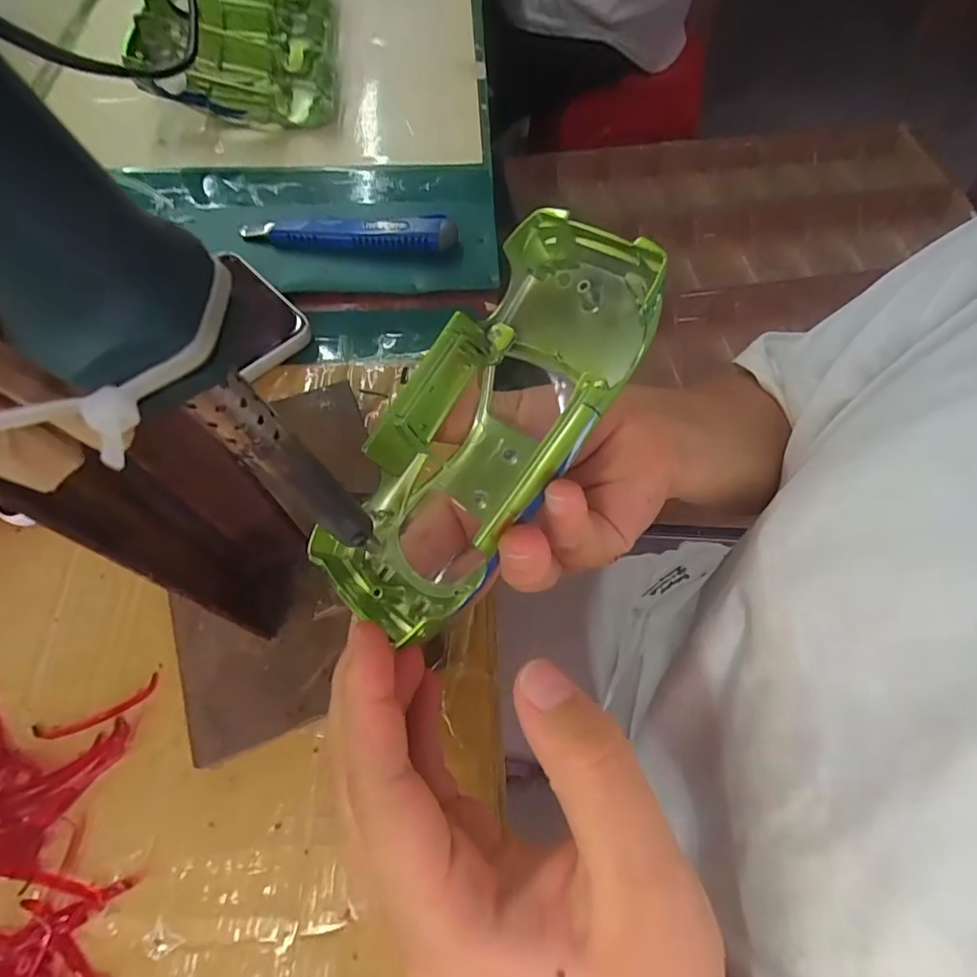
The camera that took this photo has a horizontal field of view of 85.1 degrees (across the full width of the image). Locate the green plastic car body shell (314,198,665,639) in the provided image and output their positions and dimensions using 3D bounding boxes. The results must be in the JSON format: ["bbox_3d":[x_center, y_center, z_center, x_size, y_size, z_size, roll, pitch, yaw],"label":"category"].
[{"bbox_3d":[-0.004,-0.018,0.168,0.059,0.041,0.135,38,100,15],"label":"green plastic car body shell"}]

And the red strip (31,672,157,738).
[{"bbox_3d":[-0.153,0.087,0.208,0.045,0.004,0.009,-23,67,-14],"label":"red strip"}]

